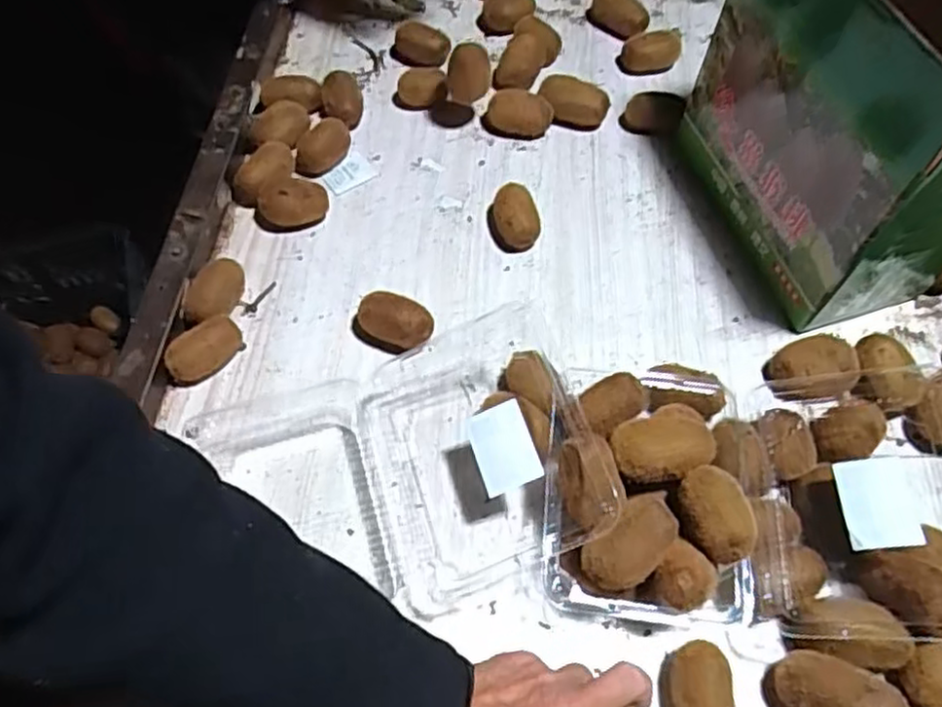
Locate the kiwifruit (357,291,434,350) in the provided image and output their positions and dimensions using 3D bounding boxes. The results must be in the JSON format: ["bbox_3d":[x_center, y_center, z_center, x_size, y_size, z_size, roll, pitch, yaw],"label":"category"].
[{"bbox_3d":[-0.063,-0.025,0.596,0.066,0.040,0.044,26,63,14],"label":"kiwifruit"}]

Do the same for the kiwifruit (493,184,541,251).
[{"bbox_3d":[0.041,-0.125,0.655,0.043,0.040,0.060,2,60,0],"label":"kiwifruit"}]

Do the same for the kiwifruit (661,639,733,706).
[{"bbox_3d":[0.143,0.216,0.448,0.040,0.038,0.063,-4,60,-3],"label":"kiwifruit"}]

